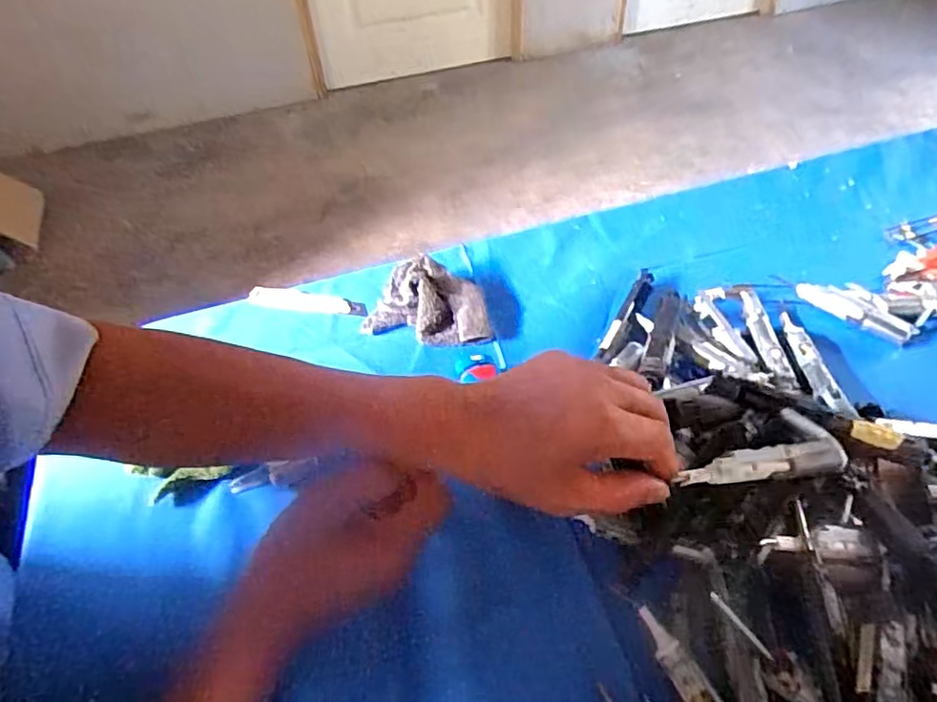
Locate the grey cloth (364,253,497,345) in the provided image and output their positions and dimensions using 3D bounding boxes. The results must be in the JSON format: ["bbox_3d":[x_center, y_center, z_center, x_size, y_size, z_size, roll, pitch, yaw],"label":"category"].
[{"bbox_3d":[-0.034,-0.047,0.564,0.118,0.037,0.071,7,48,12],"label":"grey cloth"}]

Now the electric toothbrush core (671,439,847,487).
[{"bbox_3d":[0.178,0.069,0.376,0.102,0.014,0.018,-7,46,-6],"label":"electric toothbrush core"}]

